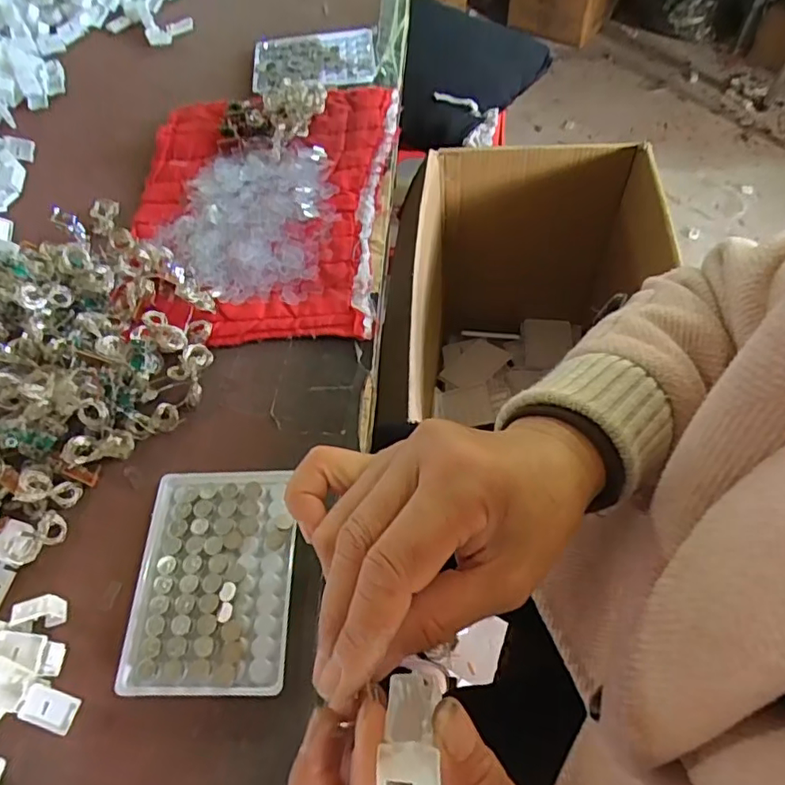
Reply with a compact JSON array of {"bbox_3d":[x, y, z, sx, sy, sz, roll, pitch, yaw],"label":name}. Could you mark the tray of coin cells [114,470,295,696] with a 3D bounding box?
[{"bbox_3d":[-0.109,0.109,0.347,0.093,0.009,0.129,-2,60,3],"label":"tray of coin cells"}]

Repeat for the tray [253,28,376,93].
[{"bbox_3d":[-0.085,-0.362,0.622,0.131,0.009,0.100,-8,60,-1],"label":"tray"}]

